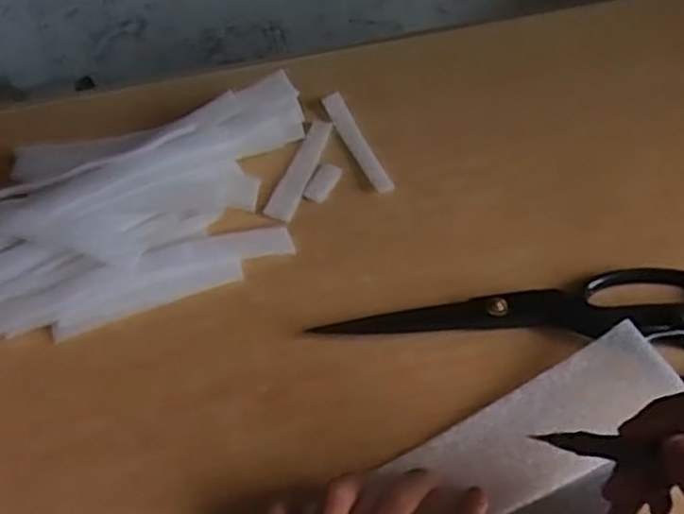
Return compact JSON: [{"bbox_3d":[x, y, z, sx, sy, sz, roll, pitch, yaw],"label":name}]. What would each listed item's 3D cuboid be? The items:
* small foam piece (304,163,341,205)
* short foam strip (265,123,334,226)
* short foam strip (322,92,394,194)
[{"bbox_3d":[-0.014,-0.056,0.541,0.019,0.004,0.035,20,58,20],"label":"small foam piece"},{"bbox_3d":[-0.031,-0.067,0.553,0.021,0.004,0.100,13,56,15],"label":"short foam strip"},{"bbox_3d":[0.012,-0.089,0.556,0.015,0.004,0.111,-22,54,-9],"label":"short foam strip"}]

